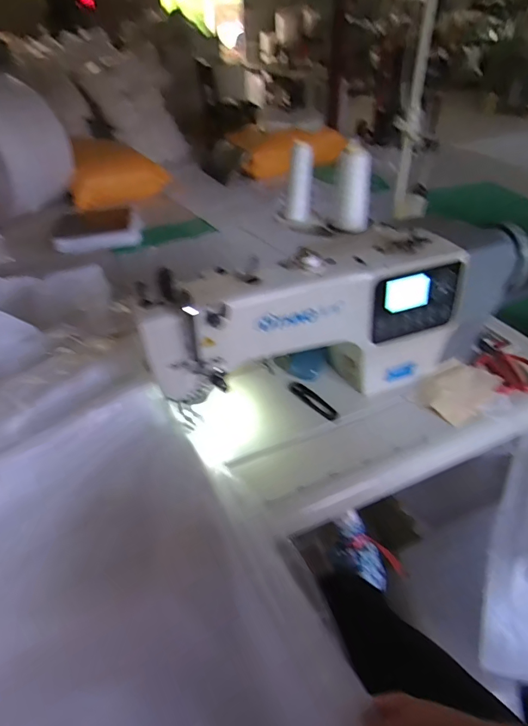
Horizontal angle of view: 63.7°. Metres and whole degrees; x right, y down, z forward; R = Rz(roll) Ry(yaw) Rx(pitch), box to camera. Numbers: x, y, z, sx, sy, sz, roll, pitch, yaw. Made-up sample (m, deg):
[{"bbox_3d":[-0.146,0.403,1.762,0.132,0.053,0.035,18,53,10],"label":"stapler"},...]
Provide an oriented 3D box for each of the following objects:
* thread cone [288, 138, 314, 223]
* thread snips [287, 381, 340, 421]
[{"bbox_3d":[0.081,-0.415,0.979,0.056,0.157,0.044,2,40,4],"label":"thread cone"},{"bbox_3d":[0.078,0.059,0.682,0.022,0.004,0.104,-39,50,-17],"label":"thread snips"}]

